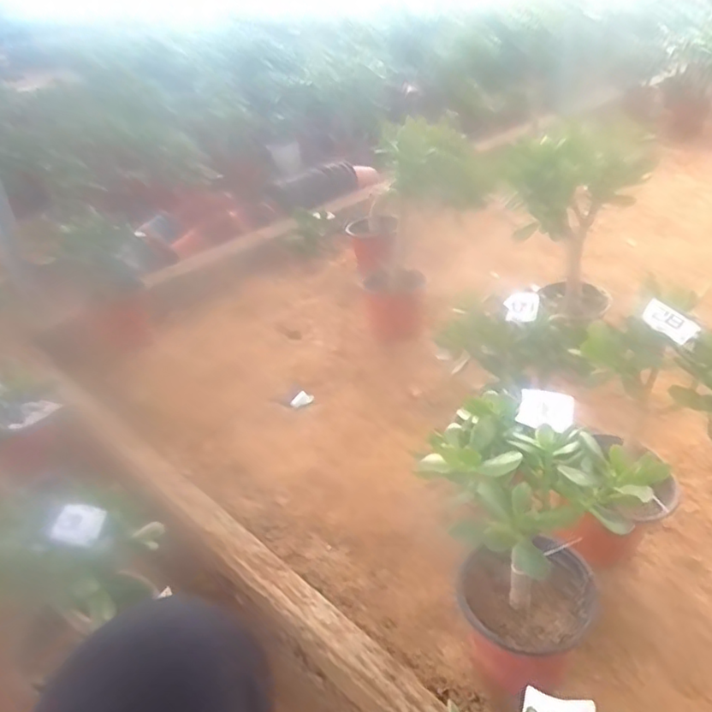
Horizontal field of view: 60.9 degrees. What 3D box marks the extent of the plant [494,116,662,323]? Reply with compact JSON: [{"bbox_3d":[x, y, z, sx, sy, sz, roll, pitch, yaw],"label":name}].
[{"bbox_3d":[0.466,-0.284,1.345,0.266,0.477,0.224,0,34,10],"label":"plant"}]

